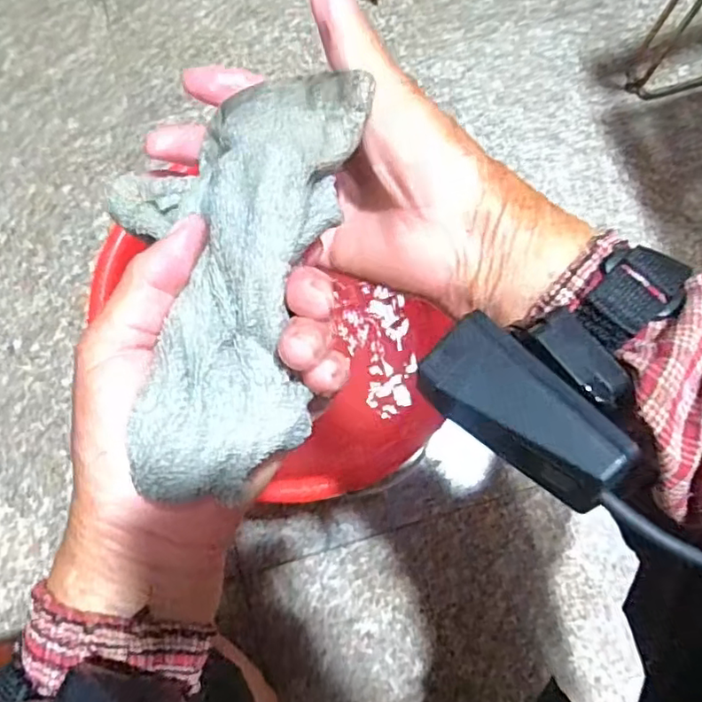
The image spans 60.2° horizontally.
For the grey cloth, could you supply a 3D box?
[{"bbox_3d":[-0.049,-0.029,0.211,0.086,0.039,0.157,4,64,1],"label":"grey cloth"}]

